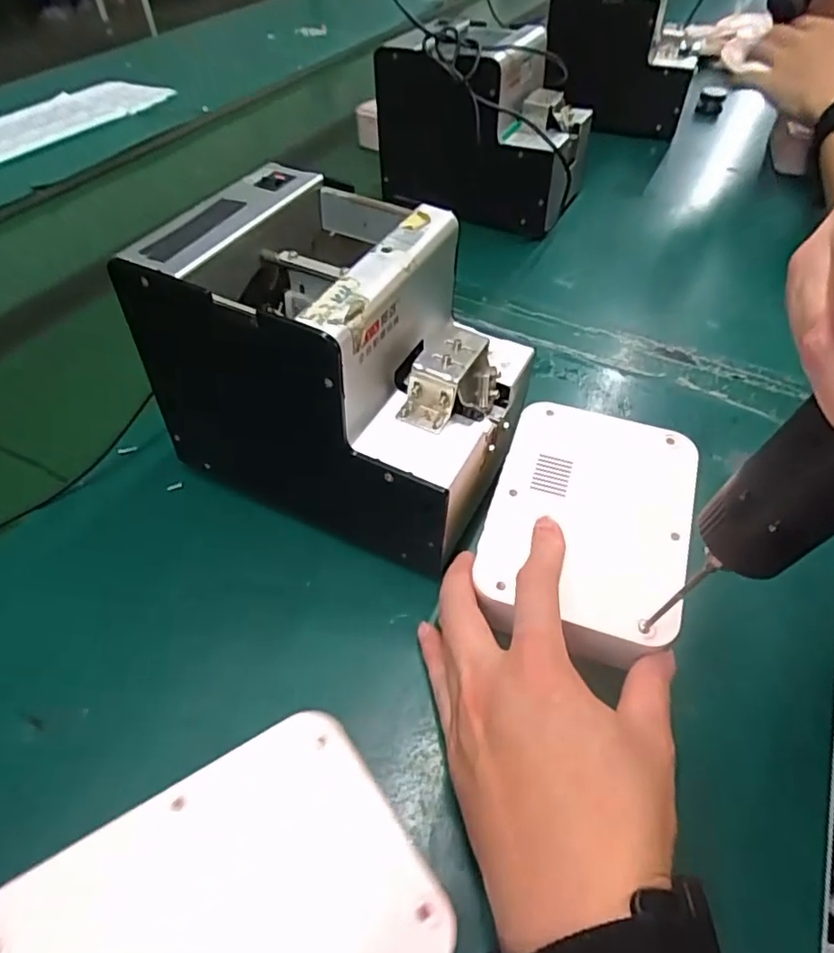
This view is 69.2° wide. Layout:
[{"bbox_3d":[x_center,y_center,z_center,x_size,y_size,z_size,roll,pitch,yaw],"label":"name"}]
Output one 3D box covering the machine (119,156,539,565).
[{"bbox_3d":[-0.037,-0.061,0.342,0.180,0.156,0.121,20,51,17],"label":"machine"}]

